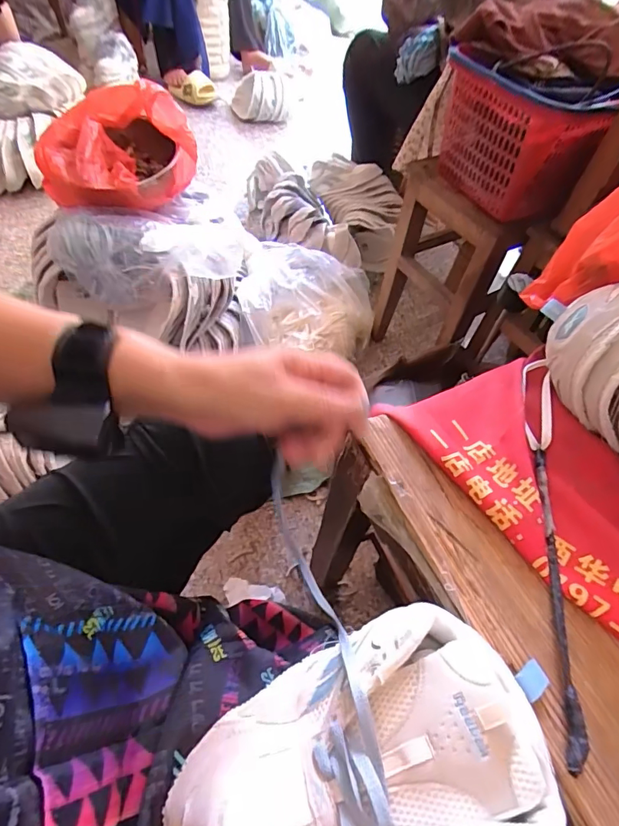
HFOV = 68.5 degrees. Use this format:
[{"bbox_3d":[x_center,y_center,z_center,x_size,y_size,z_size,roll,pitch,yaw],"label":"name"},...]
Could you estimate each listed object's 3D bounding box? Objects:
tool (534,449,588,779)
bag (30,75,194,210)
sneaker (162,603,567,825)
[{"bbox_3d":[0.182,0.125,0.337,0.012,0.011,0.228,10,55,3],"label":"tool"},{"bbox_3d":[-0.337,-0.461,0.773,0.275,0.154,0.220,-18,58,-16],"label":"bag"},{"bbox_3d":[0.024,0.212,0.269,0.213,0.091,0.134,-15,57,-15],"label":"sneaker"}]

